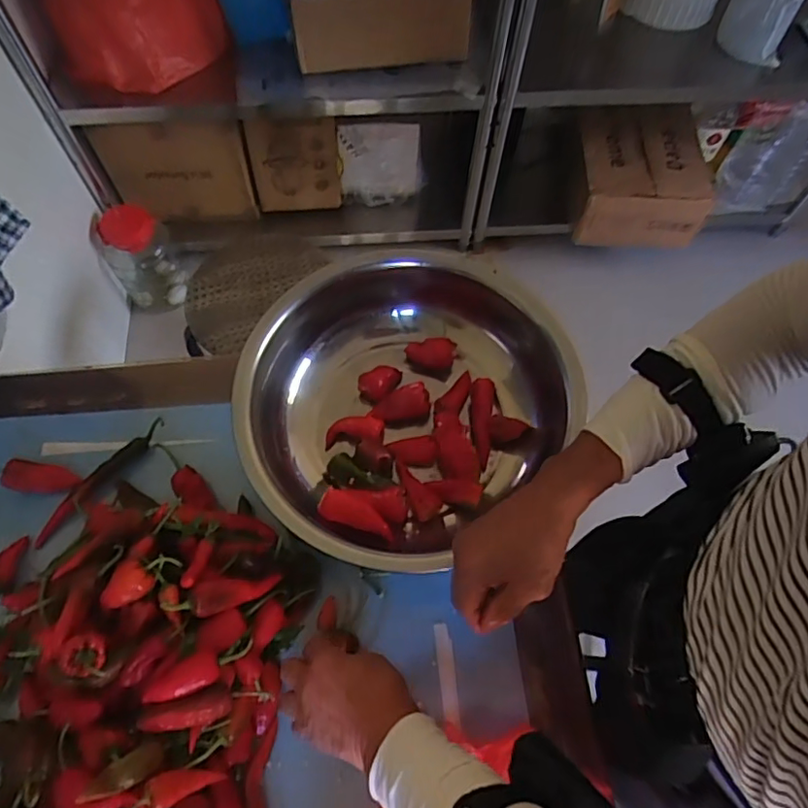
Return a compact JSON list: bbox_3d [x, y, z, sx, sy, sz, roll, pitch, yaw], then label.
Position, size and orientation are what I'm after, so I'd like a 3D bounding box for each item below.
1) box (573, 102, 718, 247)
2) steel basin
[{"bbox_3d":[0.623,-0.628,1.558,0.307,0.193,0.362,2,65,-2],"label":"box"},{"bbox_3d":[-0.010,0.001,0.639,0.333,0.110,0.307,1,65,-2],"label":"steel basin"}]

